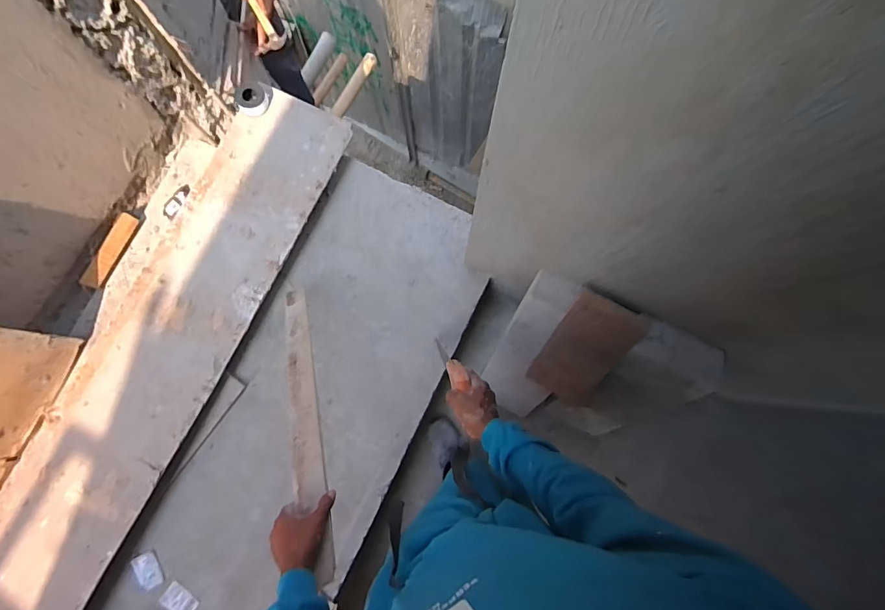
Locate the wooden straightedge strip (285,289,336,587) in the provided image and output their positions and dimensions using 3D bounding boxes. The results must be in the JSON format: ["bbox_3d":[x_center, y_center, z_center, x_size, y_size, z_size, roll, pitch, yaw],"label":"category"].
[{"bbox_3d":[-0.293,0.180,0.835,0.062,0.024,0.720,-25,42,-4],"label":"wooden straightedge strip"}]

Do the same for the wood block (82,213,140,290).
[{"bbox_3d":[-0.973,-0.159,1.177,0.050,0.046,0.232,26,81,4],"label":"wood block"}]

